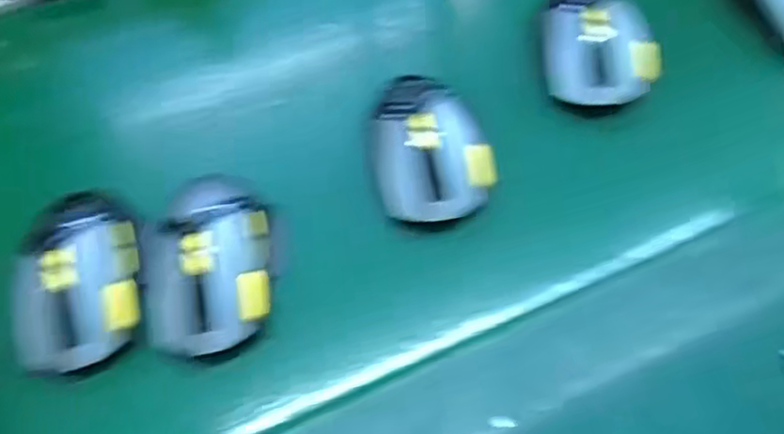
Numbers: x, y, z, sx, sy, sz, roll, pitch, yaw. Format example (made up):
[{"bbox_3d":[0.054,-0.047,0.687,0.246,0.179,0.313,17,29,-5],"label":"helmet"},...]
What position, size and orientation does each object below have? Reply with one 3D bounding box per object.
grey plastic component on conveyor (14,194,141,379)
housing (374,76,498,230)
[{"bbox_3d":[-0.178,0.030,0.401,0.064,0.023,0.109,-12,62,-4],"label":"grey plastic component on conveyor"},{"bbox_3d":[0.020,-0.047,0.443,0.068,0.032,0.110,-16,61,-7],"label":"housing"}]

